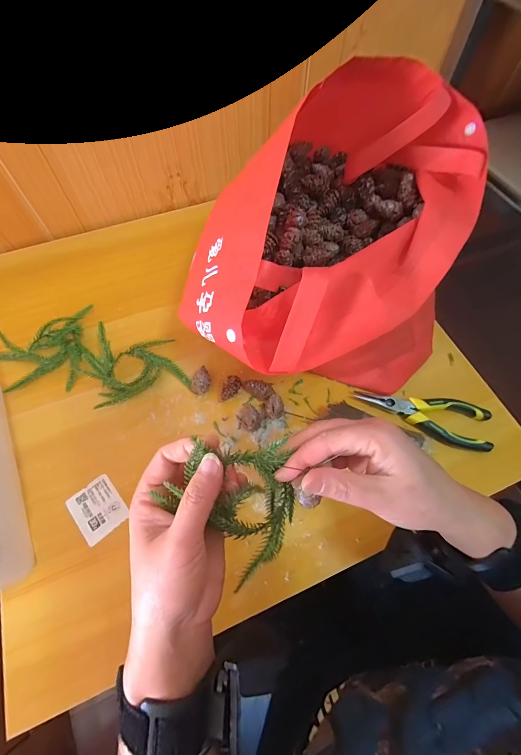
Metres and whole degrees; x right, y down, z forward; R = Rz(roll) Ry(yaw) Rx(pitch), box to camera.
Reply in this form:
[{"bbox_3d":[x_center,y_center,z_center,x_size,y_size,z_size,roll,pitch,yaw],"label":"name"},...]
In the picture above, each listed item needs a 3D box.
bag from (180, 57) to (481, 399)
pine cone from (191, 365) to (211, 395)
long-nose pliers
[{"bbox_3d":[0.100,-0.141,0.395,0.269,0.192,0.383,33,67,15],"label":"bag"},{"bbox_3d":[-0.075,0.007,0.414,0.024,0.022,0.034,-14,64,-7],"label":"pine cone"},{"bbox_3d":[0.198,0.040,0.401,0.156,0.015,0.057,21,65,10],"label":"long-nose pliers"}]

